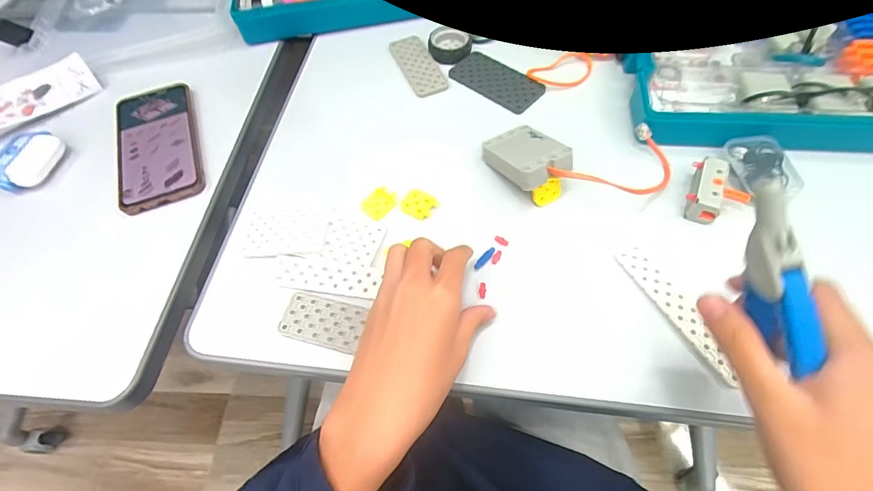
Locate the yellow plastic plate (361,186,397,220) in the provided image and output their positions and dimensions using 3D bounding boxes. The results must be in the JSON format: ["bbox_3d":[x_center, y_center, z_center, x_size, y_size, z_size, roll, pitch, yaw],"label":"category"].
[{"bbox_3d":[-0.051,-0.039,0.393,0.023,0.004,0.032,28,65,19],"label":"yellow plastic plate"}]

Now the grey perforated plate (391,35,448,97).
[{"bbox_3d":[-0.021,-0.202,0.491,0.038,0.005,0.098,-22,60,-10],"label":"grey perforated plate"}]

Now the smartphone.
[{"bbox_3d":[-0.278,-0.101,0.440,0.073,0.012,0.157,-20,60,-8],"label":"smartphone"}]

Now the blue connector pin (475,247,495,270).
[{"bbox_3d":[0.040,0.011,0.364,0.006,0.004,0.024,36,67,22],"label":"blue connector pin"}]

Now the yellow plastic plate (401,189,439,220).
[{"bbox_3d":[-0.015,-0.038,0.392,0.029,0.004,0.027,26,64,18],"label":"yellow plastic plate"}]

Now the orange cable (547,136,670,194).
[{"bbox_3d":[0.153,-0.067,0.382,0.122,0.023,0.043,-6,58,-17],"label":"orange cable"}]

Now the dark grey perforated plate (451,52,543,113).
[{"bbox_3d":[0.064,-0.177,0.472,0.099,0.004,0.052,37,68,23],"label":"dark grey perforated plate"}]

